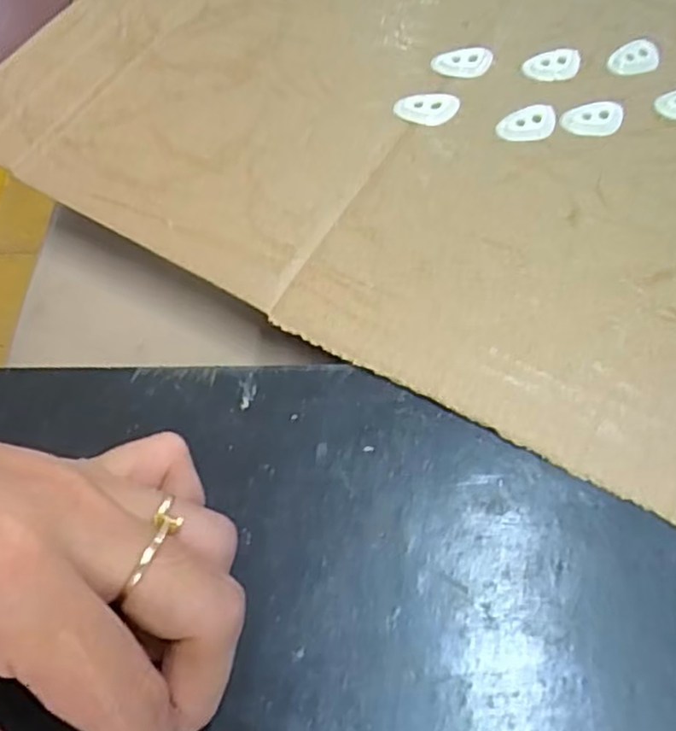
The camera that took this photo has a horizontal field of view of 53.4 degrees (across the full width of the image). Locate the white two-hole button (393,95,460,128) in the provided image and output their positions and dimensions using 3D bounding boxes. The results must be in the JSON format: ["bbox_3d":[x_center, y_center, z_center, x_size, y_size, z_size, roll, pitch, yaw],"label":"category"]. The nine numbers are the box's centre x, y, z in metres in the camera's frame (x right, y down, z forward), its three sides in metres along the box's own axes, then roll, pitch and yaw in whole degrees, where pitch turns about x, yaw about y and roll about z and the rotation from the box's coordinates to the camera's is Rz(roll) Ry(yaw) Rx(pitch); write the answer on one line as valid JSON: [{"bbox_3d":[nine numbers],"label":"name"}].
[{"bbox_3d":[0.036,-0.103,0.271,0.026,0.004,0.013,0,62,0],"label":"white two-hole button"}]

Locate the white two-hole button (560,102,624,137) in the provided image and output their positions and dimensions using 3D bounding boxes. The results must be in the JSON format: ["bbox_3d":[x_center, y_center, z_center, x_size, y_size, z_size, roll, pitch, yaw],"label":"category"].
[{"bbox_3d":[0.102,-0.099,0.269,0.025,0.004,0.014,3,62,2],"label":"white two-hole button"}]

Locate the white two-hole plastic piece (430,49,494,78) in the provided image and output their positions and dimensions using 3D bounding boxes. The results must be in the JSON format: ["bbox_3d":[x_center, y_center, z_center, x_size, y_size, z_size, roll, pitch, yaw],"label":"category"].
[{"bbox_3d":[0.053,-0.128,0.284,0.026,0.004,0.012,-7,62,-3],"label":"white two-hole plastic piece"}]

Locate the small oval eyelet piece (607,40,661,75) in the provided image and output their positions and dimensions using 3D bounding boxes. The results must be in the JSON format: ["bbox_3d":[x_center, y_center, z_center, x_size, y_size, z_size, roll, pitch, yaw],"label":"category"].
[{"bbox_3d":[0.127,-0.131,0.286,0.023,0.004,0.014,-21,64,-10],"label":"small oval eyelet piece"}]

